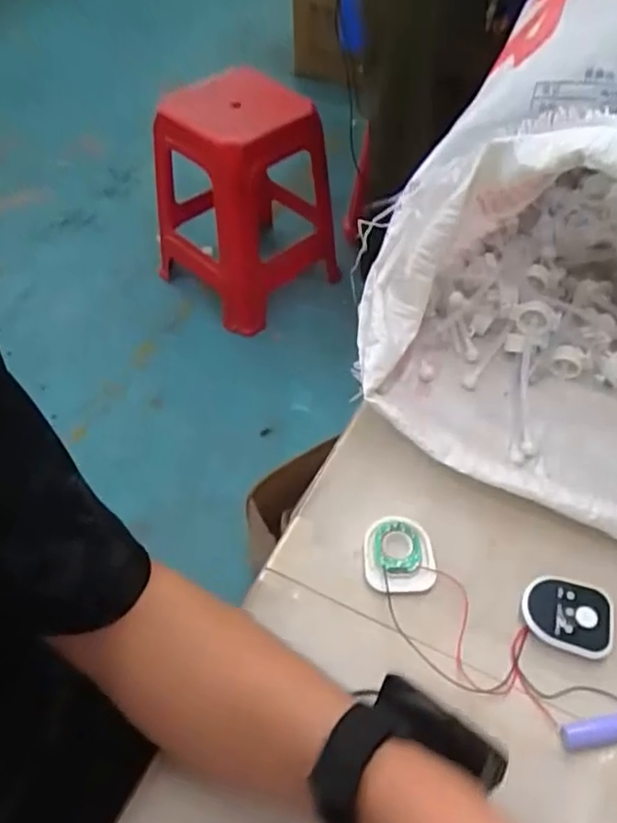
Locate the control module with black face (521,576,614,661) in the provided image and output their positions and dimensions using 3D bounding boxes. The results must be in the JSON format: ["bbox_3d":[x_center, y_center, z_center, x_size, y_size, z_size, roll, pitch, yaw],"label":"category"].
[{"bbox_3d":[0.170,0.135,0.418,0.057,0.012,0.047,11,52,8],"label":"control module with black face"}]

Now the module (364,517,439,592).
[{"bbox_3d":[0.064,0.101,0.449,0.049,0.008,0.057,1,51,0],"label":"module"}]

